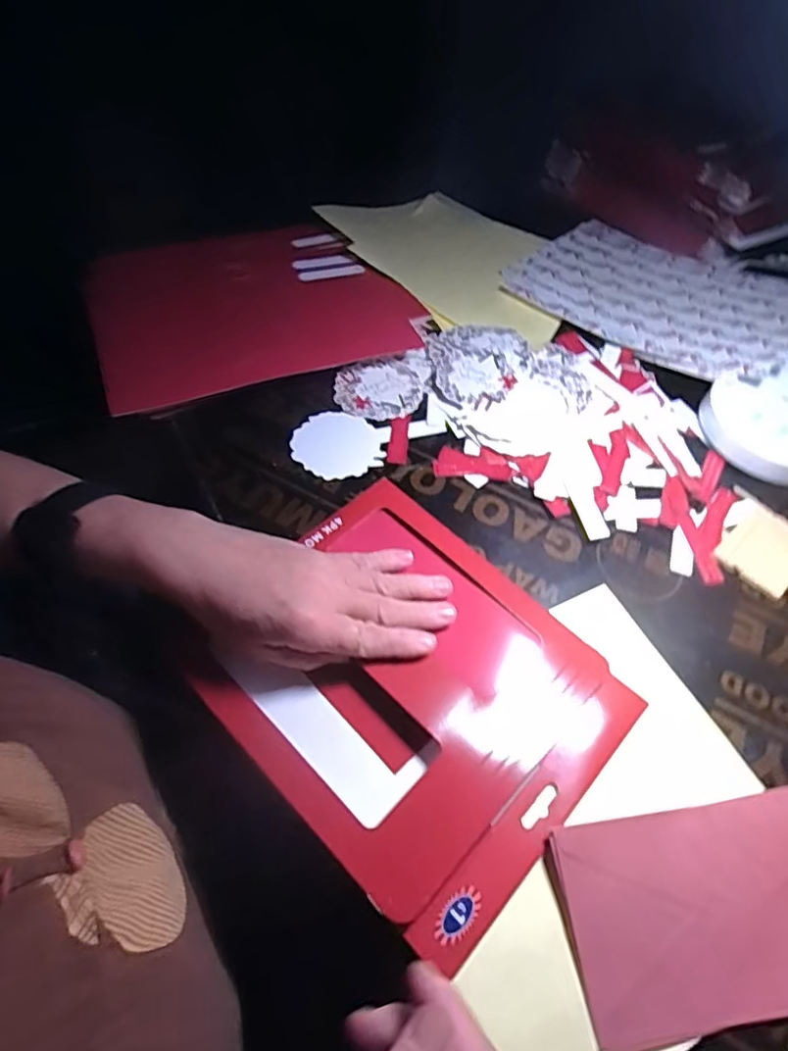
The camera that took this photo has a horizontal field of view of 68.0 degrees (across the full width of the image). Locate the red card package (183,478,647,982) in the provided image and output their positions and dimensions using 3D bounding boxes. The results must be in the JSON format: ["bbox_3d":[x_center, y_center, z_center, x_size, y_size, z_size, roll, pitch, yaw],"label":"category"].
[{"bbox_3d":[0.009,0.092,0.356,0.226,0.016,0.193,41,62,21],"label":"red card package"}]

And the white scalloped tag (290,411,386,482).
[{"bbox_3d":[-0.045,-0.064,0.469,0.068,0.004,0.068,40,61,20],"label":"white scalloped tag"}]

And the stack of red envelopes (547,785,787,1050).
[{"bbox_3d":[0.173,0.194,0.301,0.173,0.008,0.091,-6,56,-9],"label":"stack of red envelopes"}]

